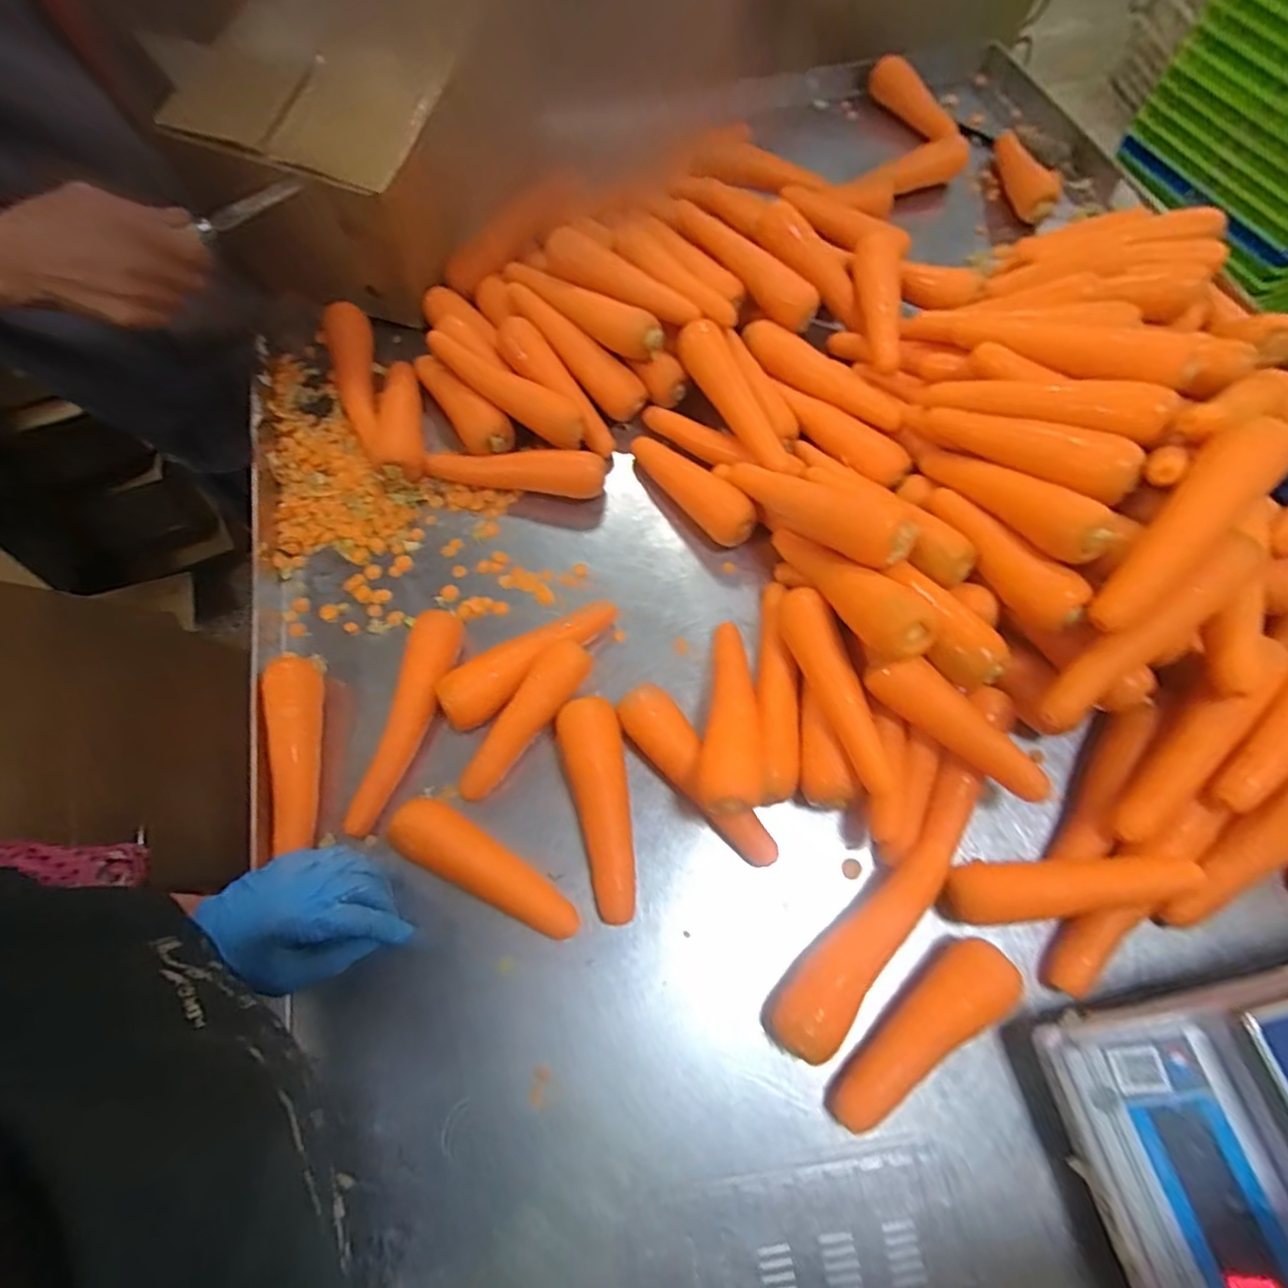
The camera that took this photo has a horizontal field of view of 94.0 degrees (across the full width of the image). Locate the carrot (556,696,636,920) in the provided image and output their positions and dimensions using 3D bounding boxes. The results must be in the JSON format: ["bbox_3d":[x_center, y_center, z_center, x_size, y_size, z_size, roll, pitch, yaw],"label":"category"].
[{"bbox_3d":[-0.033,0.132,0.488,0.051,0.050,0.173,-13,67,-5],"label":"carrot"}]

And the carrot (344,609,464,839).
[{"bbox_3d":[-0.200,0.066,0.518,0.041,0.044,0.193,13,67,6],"label":"carrot"}]

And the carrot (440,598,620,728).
[{"bbox_3d":[-0.097,0.015,0.535,0.170,0.048,0.046,-33,71,-13],"label":"carrot"}]

